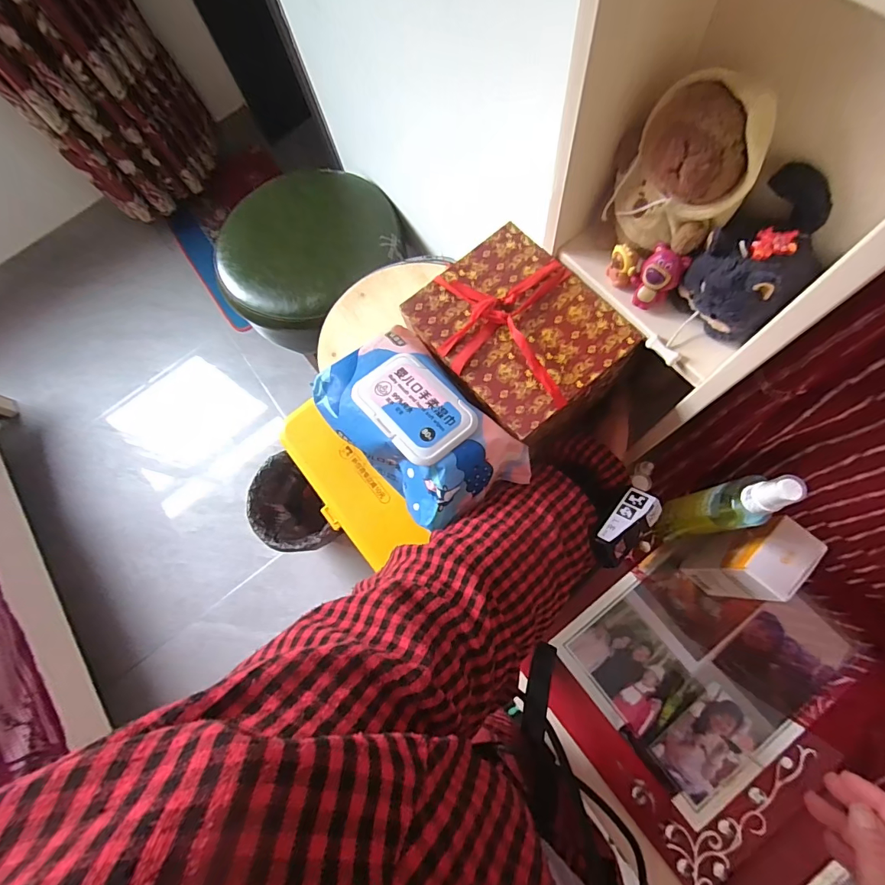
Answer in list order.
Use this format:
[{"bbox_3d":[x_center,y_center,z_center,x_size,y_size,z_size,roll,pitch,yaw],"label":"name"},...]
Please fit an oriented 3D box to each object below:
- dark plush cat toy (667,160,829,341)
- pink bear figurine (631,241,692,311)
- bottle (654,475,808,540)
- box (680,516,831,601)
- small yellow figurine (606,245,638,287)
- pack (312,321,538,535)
[{"bbox_3d":[0.210,-0.124,0.296,0.062,0.075,0.077,35,78,12],"label":"dark plush cat toy"},{"bbox_3d":[0.160,-0.123,0.326,0.028,0.040,0.024,41,79,13],"label":"pink bear figurine"},{"bbox_3d":[0.244,0.059,0.387,0.031,0.202,0.039,-13,73,-2],"label":"bottle"},{"bbox_3d":[0.283,0.114,0.419,0.044,0.138,0.062,36,78,12],"label":"box"},{"bbox_3d":[0.140,-0.137,0.338,0.024,0.030,0.014,30,77,11],"label":"small yellow figurine"},{"bbox_3d":[-0.024,-0.015,0.357,0.102,0.055,0.177,-40,76,-9],"label":"pack"}]

